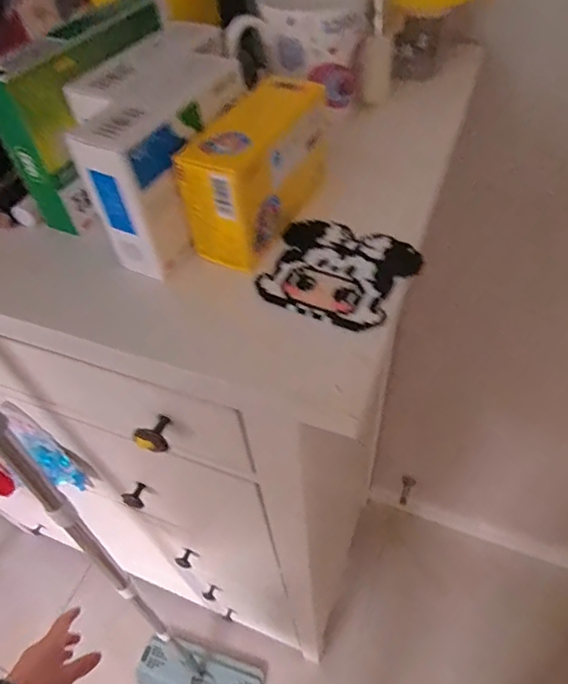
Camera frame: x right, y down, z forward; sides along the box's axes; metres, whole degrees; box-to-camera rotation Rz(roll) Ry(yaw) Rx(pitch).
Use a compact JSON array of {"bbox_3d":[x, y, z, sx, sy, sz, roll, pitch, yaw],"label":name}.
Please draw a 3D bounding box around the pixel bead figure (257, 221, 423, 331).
[{"bbox_3d":[0.035,-0.048,0.329,0.092,0.006,0.085,21,56,21],"label":"pixel bead figure"}]

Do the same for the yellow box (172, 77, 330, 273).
[{"bbox_3d":[-0.016,-0.118,0.341,0.046,0.075,0.117,23,57,22],"label":"yellow box"}]

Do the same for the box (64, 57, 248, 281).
[{"bbox_3d":[-0.071,-0.123,0.332,0.046,0.099,0.129,23,57,22],"label":"box"}]

